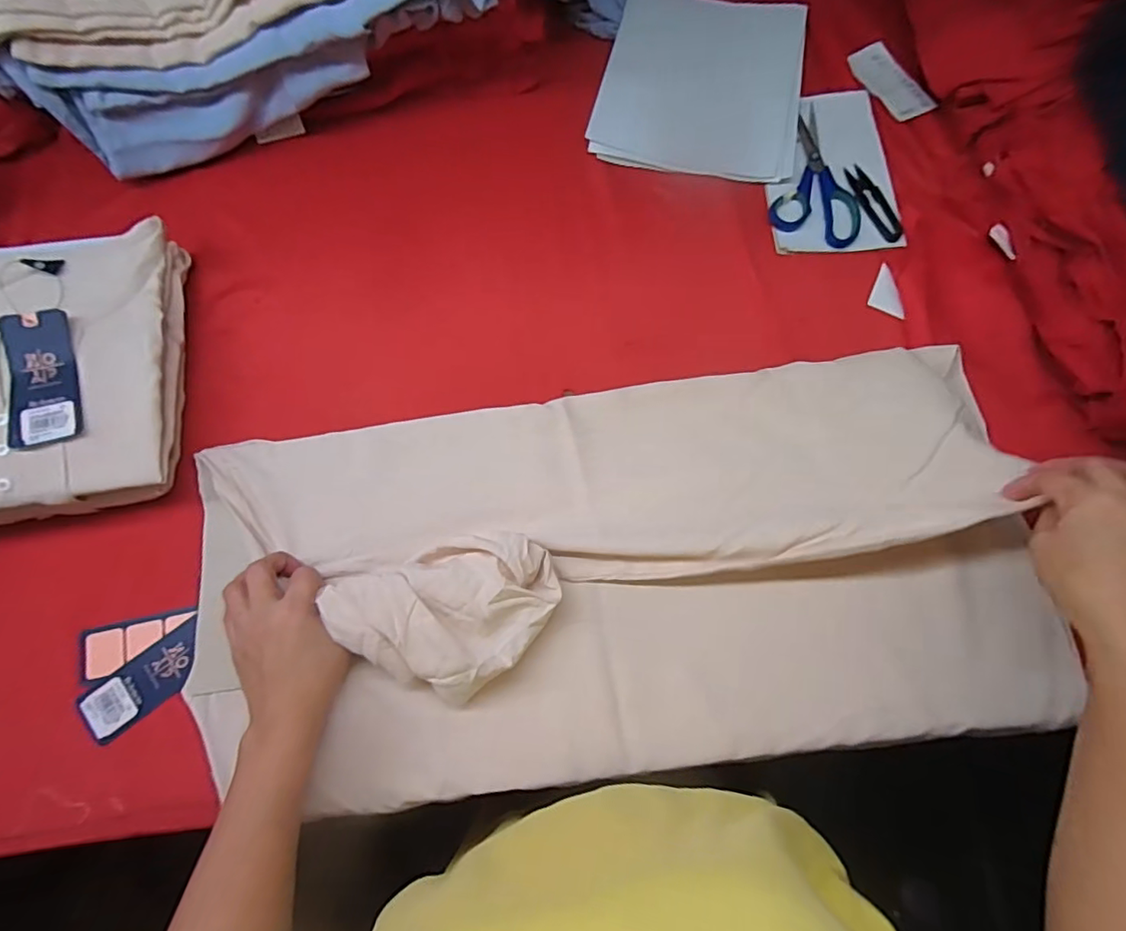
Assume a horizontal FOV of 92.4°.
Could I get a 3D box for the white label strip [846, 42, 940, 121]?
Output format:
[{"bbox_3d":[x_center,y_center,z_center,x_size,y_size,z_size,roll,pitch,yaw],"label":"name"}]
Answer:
[{"bbox_3d":[0.369,-0.433,0.610,0.054,0.005,0.109,-22,74,0],"label":"white label strip"}]

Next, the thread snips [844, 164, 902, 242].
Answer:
[{"bbox_3d":[0.320,-0.272,0.558,0.026,0.005,0.096,-18,69,-6],"label":"thread snips"}]

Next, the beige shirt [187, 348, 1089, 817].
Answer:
[{"bbox_3d":[0.041,0.078,0.433,0.665,0.060,0.311,-7,72,-1],"label":"beige shirt"}]

